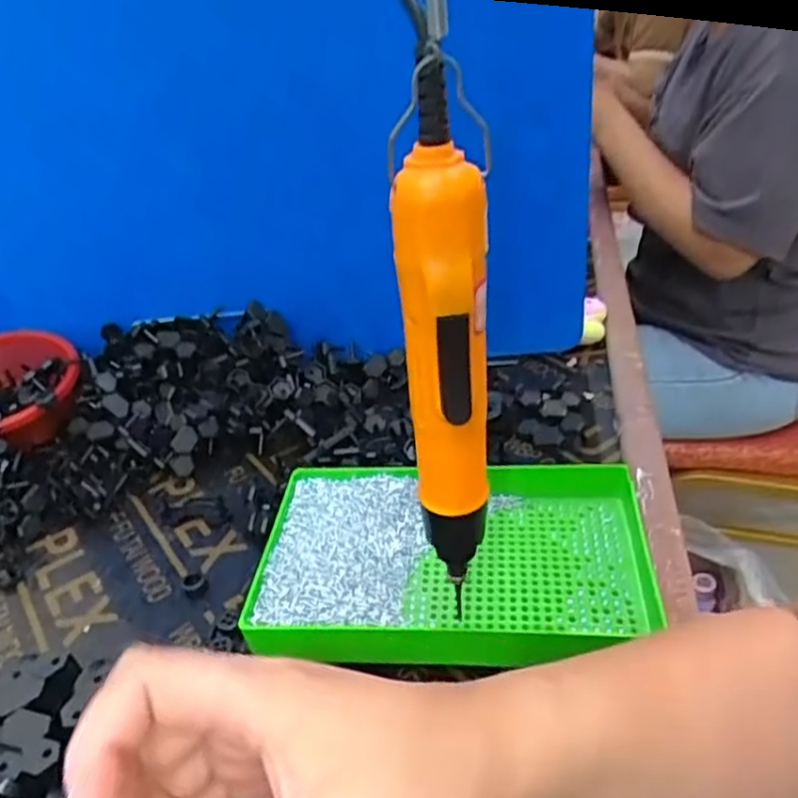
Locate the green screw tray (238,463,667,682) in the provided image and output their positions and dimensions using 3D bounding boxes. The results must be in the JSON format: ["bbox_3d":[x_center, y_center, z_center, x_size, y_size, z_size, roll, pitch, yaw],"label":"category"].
[{"bbox_3d":[0.037,0.106,0.475,0.247,0.038,0.149,-1,34,8],"label":"green screw tray"}]

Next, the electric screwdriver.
[{"bbox_3d":[0.022,-0.012,0.299,0.031,0.222,0.031,-30,40,-31],"label":"electric screwdriver"}]

